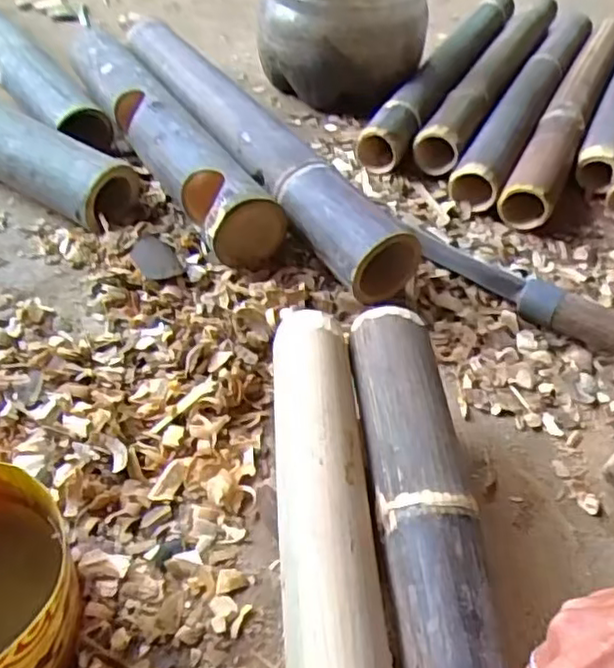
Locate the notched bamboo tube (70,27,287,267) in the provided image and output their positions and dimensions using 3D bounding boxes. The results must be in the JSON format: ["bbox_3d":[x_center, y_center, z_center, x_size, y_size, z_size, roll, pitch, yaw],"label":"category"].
[{"bbox_3d":[-0.175,-0.257,0.805,0.086,0.076,0.522,-22,52,-23],"label":"notched bamboo tube"}]

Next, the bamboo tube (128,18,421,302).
[{"bbox_3d":[-0.086,-0.243,0.799,0.072,0.090,0.619,-22,52,-25],"label":"bamboo tube"}]

